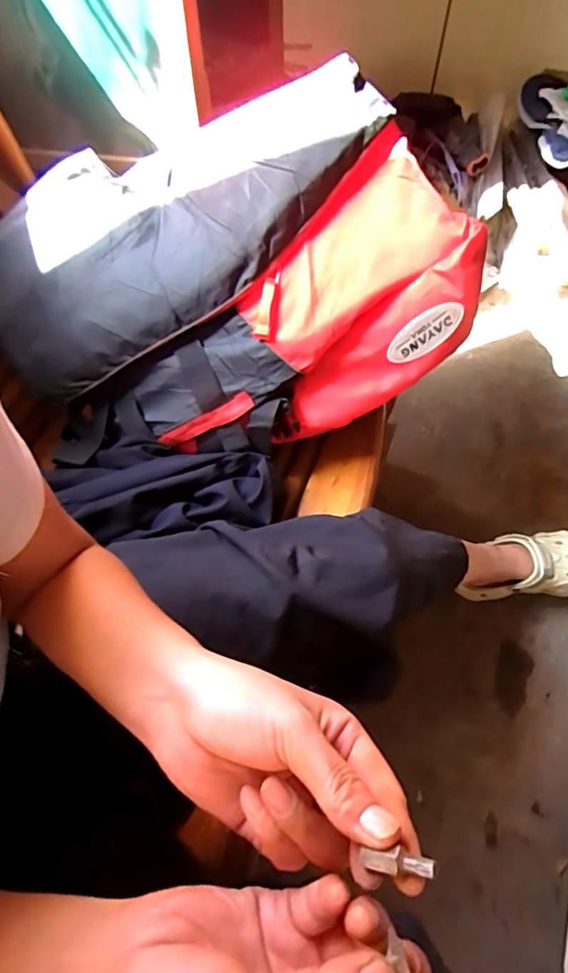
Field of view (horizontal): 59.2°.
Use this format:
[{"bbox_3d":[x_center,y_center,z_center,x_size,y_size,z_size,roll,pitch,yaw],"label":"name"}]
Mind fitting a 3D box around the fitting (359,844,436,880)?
[{"bbox_3d":[0.043,0.145,0.192,0.030,0.004,0.008,-12,57,26],"label":"fitting"}]

